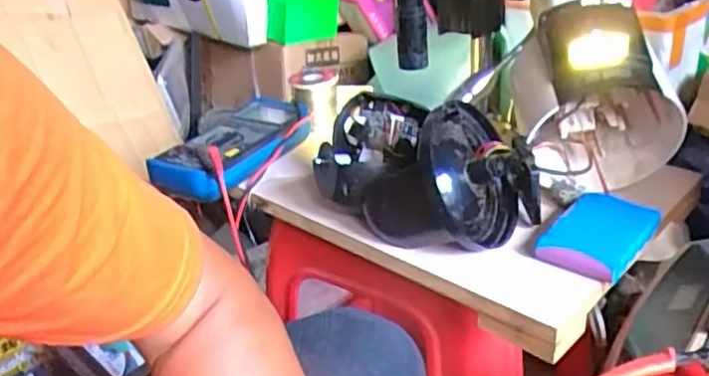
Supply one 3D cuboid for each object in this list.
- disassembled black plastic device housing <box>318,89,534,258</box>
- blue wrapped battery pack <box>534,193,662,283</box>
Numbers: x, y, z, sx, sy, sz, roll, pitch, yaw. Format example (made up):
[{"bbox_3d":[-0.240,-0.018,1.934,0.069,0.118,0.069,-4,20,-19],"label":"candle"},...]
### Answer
[{"bbox_3d":[0.049,-0.022,0.608,0.136,0.095,0.225,-23,32,-35],"label":"disassembled black plastic device housing"},{"bbox_3d":[0.211,0.039,0.553,0.071,0.021,0.109,16,32,35],"label":"blue wrapped battery pack"}]

